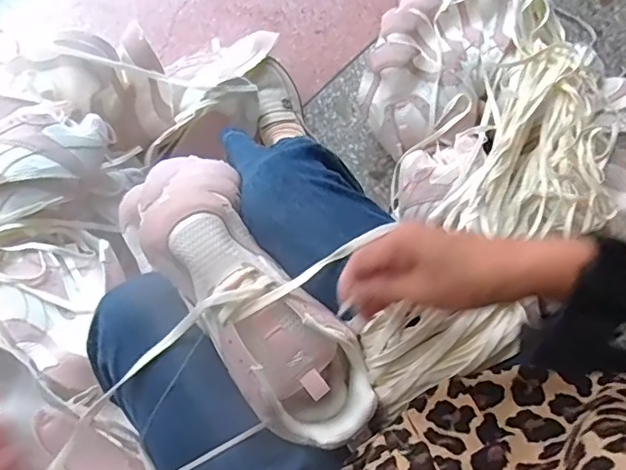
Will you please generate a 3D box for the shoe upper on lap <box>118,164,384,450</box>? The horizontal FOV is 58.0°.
[{"bbox_3d":[-0.064,0.042,0.491,0.098,0.106,0.308,-37,84,-6],"label":"shoe upper on lap"}]

